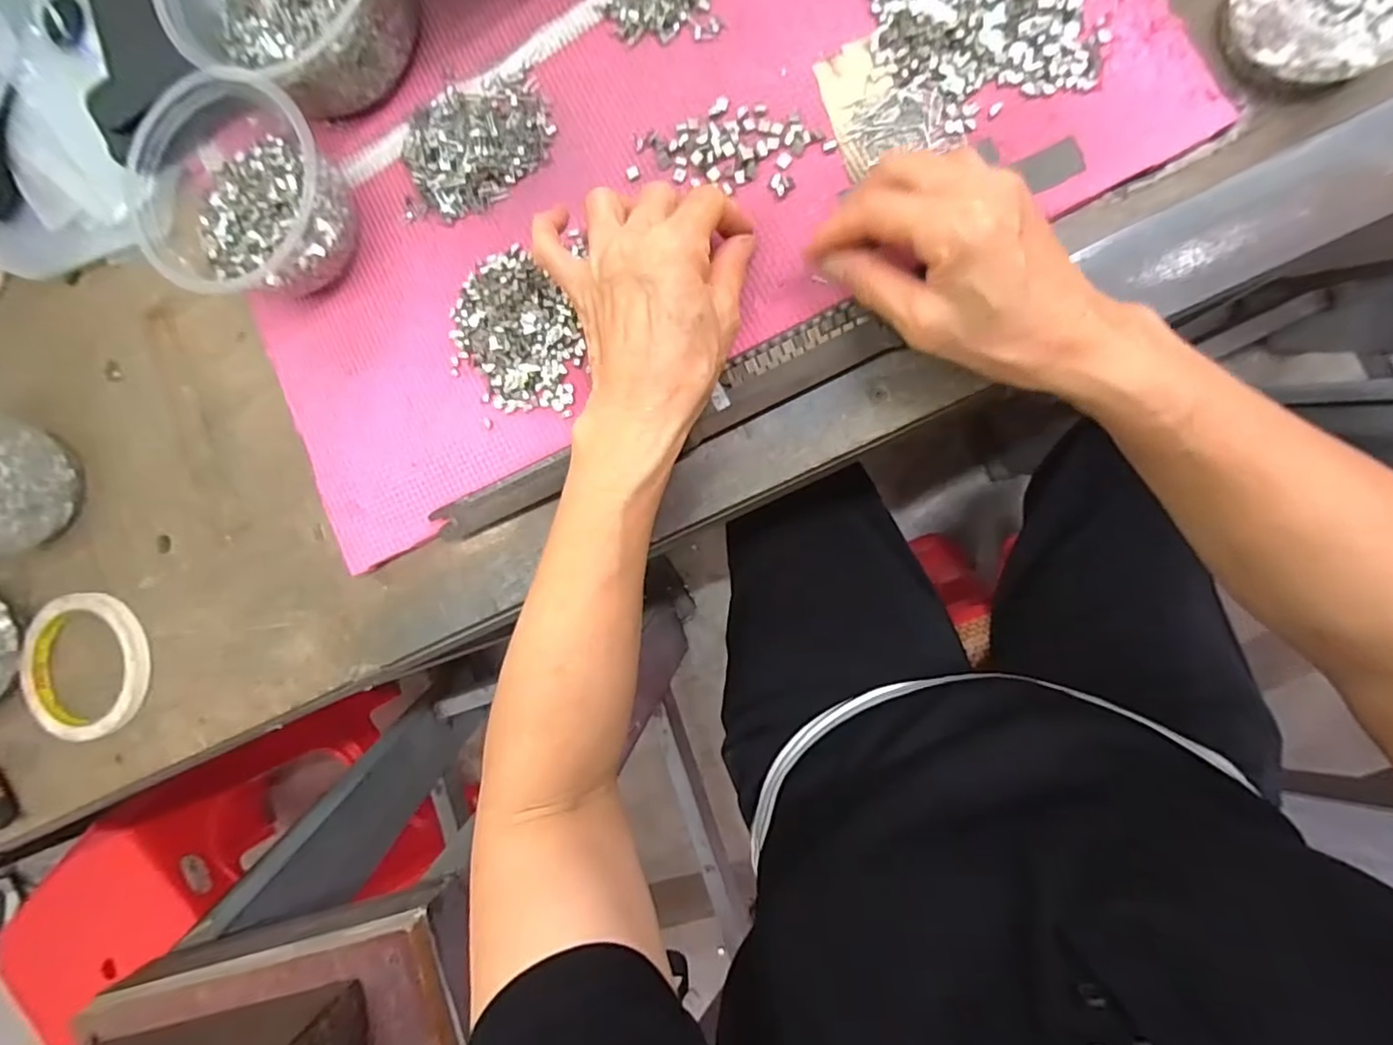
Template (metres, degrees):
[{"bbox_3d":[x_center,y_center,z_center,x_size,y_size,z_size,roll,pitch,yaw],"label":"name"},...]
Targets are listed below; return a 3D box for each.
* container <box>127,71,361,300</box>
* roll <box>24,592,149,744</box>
[{"bbox_3d":[-0.257,-0.185,0.352,0.098,0.069,0.103,0,91,10],"label":"container"},{"bbox_3d":[-0.424,0.098,0.419,0.094,0.014,0.096,0,91,10],"label":"roll"}]

